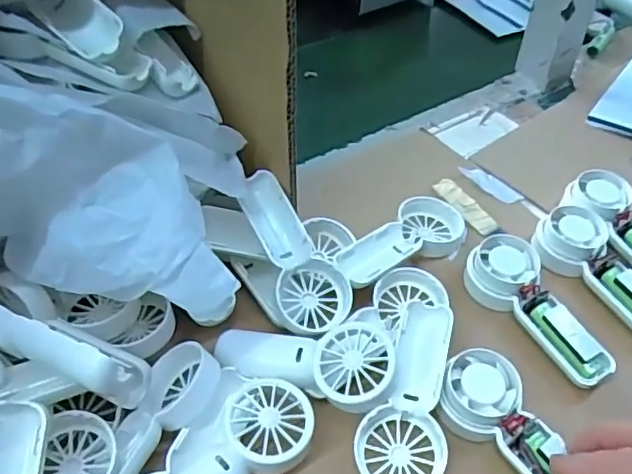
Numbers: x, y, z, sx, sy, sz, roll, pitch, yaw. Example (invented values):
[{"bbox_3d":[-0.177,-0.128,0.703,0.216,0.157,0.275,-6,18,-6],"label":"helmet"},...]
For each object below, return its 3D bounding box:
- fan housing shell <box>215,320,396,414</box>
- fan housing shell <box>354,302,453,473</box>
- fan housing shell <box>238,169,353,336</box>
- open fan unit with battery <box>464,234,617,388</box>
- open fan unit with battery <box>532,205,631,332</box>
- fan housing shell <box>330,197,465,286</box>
[{"bbox_3d":[-0.007,0.074,0.331,0.105,0.025,0.045,3,45,21],"label":"fan housing shell"},{"bbox_3d":[0.055,0.089,0.322,0.046,0.015,0.109,13,66,10],"label":"fan housing shell"},{"bbox_3d":[-0.017,0.008,0.362,0.045,0.019,0.109,-24,82,-22],"label":"fan housing shell"},{"bbox_3d":[0.141,0.045,0.365,0.042,0.024,0.108,-22,52,-20],"label":"open fan unit with battery"},{"bbox_3d":[0.200,0.022,0.388,0.050,0.027,0.106,-25,53,-23],"label":"open fan unit with battery"},{"bbox_3d":[0.057,0.005,0.397,0.114,0.020,0.047,-25,52,-39],"label":"fan housing shell"}]

